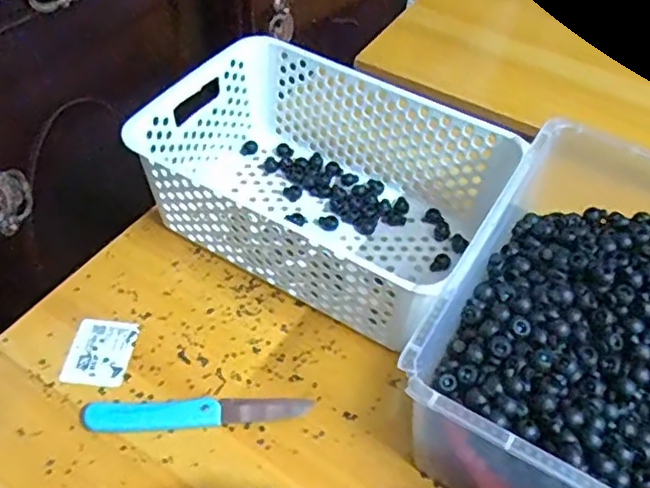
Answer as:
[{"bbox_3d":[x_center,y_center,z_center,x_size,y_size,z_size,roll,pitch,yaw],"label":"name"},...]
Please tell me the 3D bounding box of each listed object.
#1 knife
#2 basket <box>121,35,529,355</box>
[{"bbox_3d":[-0.096,0.128,0.475,0.169,0.011,0.027,-3,49,-7],"label":"knife"},{"bbox_3d":[0.001,-0.055,0.574,0.303,0.111,0.209,26,52,17],"label":"basket"}]

